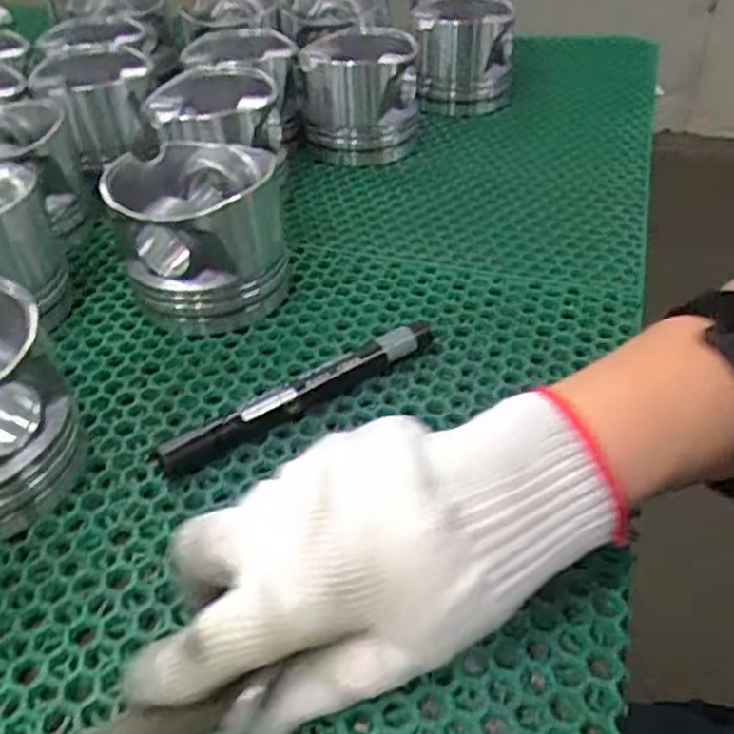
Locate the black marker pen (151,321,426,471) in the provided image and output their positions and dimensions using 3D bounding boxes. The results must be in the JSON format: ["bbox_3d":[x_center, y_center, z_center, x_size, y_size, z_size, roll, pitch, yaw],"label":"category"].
[{"bbox_3d":[-0.027,0.011,0.348,0.144,0.018,0.015,-26,47,-25],"label":"black marker pen"}]

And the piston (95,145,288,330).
[{"bbox_3d":[-0.087,-0.072,0.405,0.084,0.076,0.083,-8,42,-7],"label":"piston"}]

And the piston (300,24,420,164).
[{"bbox_3d":[-0.005,-0.204,0.559,0.083,0.074,0.091,-1,41,1],"label":"piston"}]

